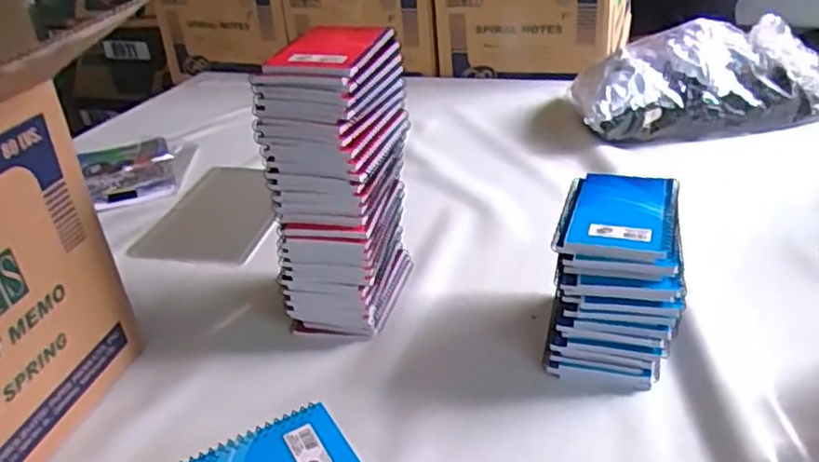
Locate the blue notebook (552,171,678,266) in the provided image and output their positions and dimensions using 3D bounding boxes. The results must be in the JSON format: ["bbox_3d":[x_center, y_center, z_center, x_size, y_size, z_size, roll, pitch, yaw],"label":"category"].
[{"bbox_3d":[0.189,-0.018,0.596,0.097,0.014,0.133,6,32,21],"label":"blue notebook"}]

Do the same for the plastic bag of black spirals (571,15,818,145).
[{"bbox_3d":[0.475,-0.251,1.064,0.433,0.132,0.207,-7,30,-2],"label":"plastic bag of black spirals"}]

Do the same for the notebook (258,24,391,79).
[{"bbox_3d":[-0.072,-0.165,0.601,0.086,0.013,0.131,3,31,15],"label":"notebook"}]

